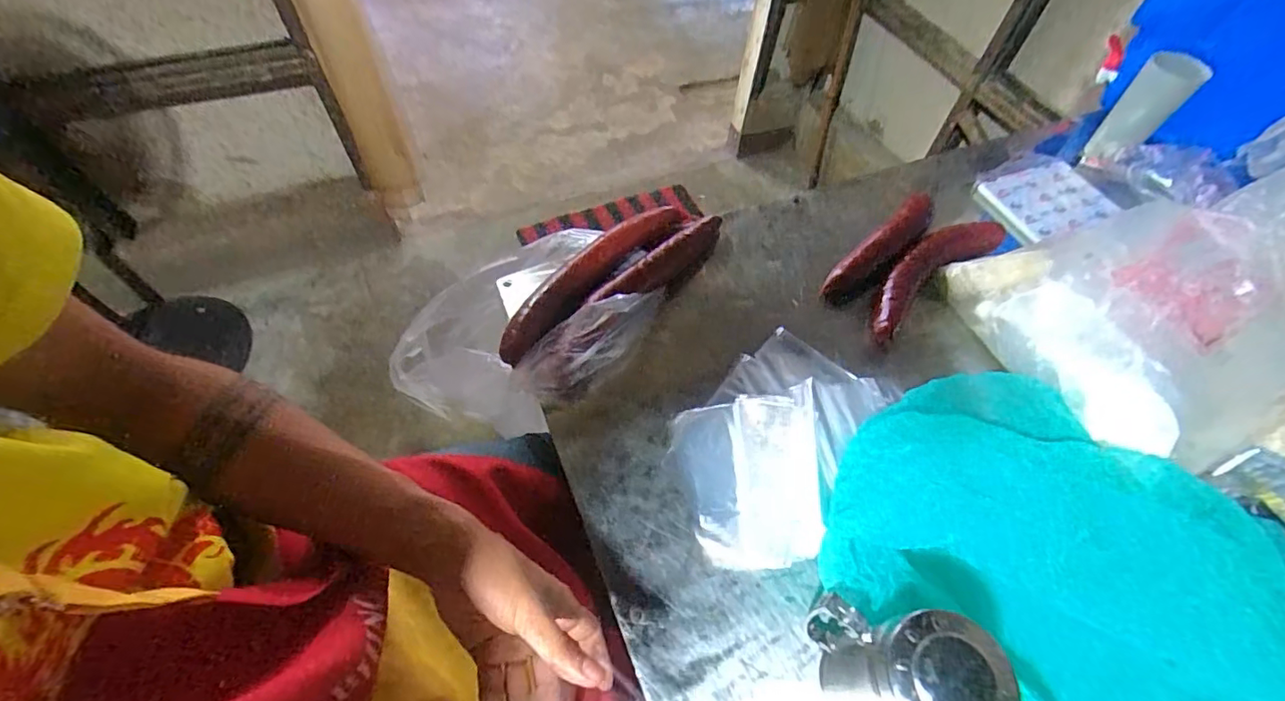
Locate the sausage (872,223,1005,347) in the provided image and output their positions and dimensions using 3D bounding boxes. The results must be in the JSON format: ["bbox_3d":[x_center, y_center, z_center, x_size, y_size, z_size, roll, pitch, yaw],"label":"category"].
[{"bbox_3d":[0.345,-0.094,0.660,0.234,0.030,0.059,-33,65,-21],"label":"sausage"}]

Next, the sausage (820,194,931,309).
[{"bbox_3d":[0.295,-0.128,0.677,0.198,0.045,0.050,-36,65,-22],"label":"sausage"}]

